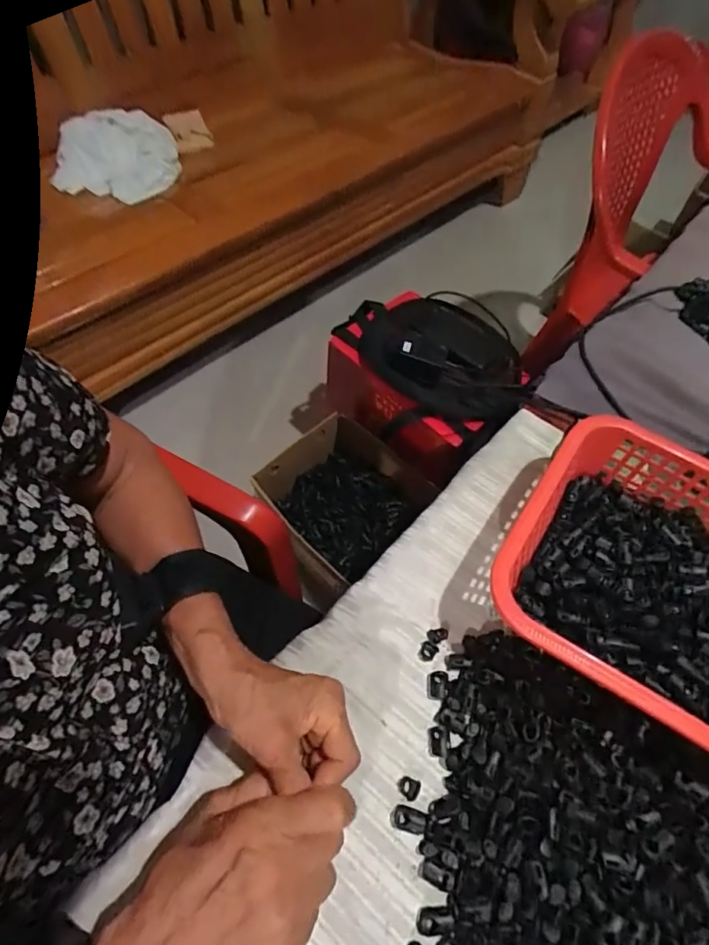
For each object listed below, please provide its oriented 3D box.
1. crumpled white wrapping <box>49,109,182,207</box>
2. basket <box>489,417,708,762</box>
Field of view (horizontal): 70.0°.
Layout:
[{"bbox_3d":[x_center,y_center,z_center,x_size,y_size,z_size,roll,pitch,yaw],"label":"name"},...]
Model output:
[{"bbox_3d":[-0.463,-0.642,1.019,0.244,0.038,0.216,16,78,3],"label":"crumpled white wrapping"},{"bbox_3d":[0.267,0.108,0.388,0.298,0.080,0.216,30,62,15],"label":"basket"}]

